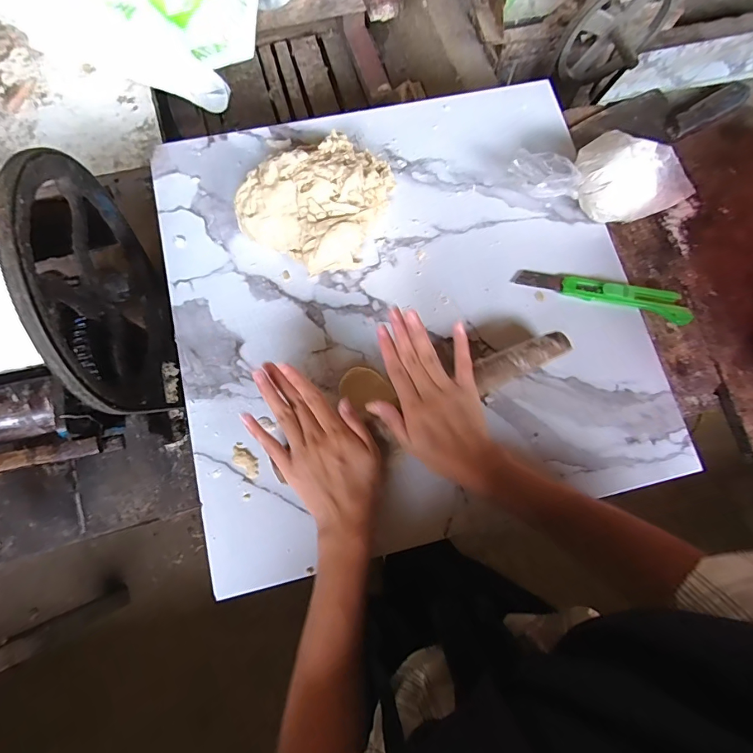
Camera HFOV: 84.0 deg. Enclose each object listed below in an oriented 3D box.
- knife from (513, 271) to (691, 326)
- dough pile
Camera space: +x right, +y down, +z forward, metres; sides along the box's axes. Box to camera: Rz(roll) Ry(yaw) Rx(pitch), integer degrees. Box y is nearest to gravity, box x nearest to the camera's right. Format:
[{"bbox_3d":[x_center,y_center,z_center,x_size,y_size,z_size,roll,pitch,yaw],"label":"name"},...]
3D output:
[{"bbox_3d":[0.248,-0.095,0.460,0.188,0.016,0.031,14,76,2],"label":"knife"},{"bbox_3d":[-0.059,-0.193,0.446,0.134,0.060,0.155,34,78,5],"label":"dough pile"}]

